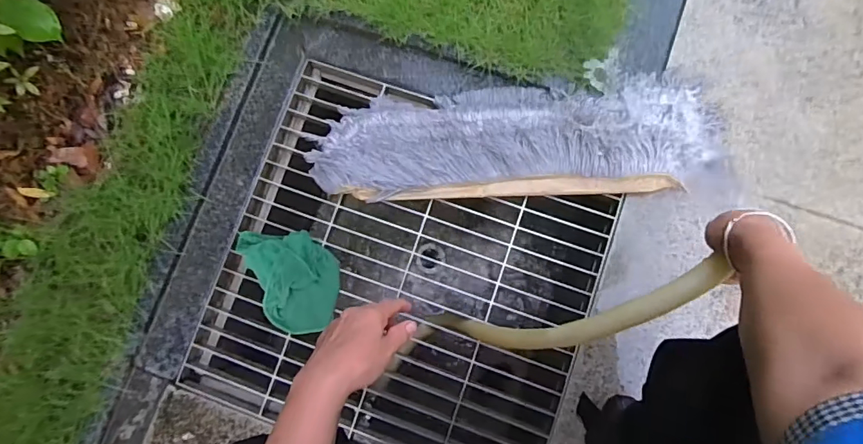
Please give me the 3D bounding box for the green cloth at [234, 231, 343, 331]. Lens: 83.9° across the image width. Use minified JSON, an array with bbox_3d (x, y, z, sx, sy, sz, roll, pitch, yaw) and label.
[{"bbox_3d":[-0.224,0.083,0.772,0.133,0.049,0.188,-28,81,1],"label":"green cloth"}]

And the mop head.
[{"bbox_3d":[0.124,-0.134,0.776,0.621,0.045,0.185,-2,83,4],"label":"mop head"}]

